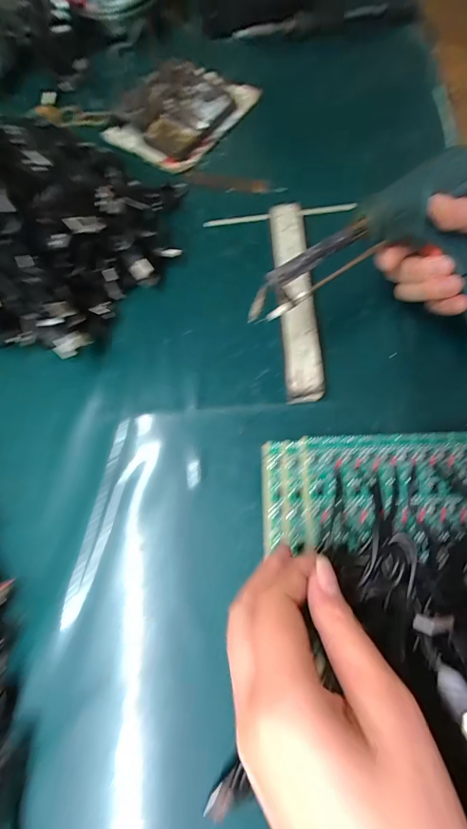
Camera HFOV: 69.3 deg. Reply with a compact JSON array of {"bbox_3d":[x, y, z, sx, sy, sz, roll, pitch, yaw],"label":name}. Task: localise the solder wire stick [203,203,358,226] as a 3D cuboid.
[{"bbox_3d":[0.046,-0.203,0.343,0.152,0.009,0.008,-4,71,3],"label":"solder wire stick"}]

